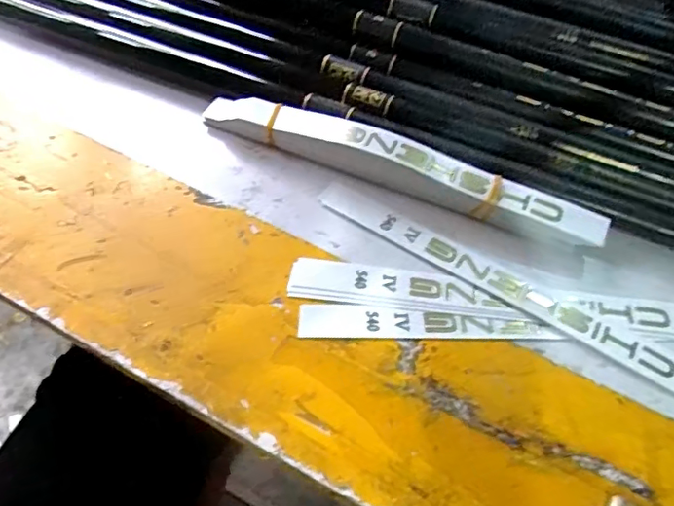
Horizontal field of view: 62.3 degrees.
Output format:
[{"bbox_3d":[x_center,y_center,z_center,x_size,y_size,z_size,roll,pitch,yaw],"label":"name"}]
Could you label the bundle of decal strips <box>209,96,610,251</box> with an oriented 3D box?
[{"bbox_3d":[0.033,-0.057,0.333,0.250,0.015,0.026,19,56,12],"label":"bundle of decal strips"}]

